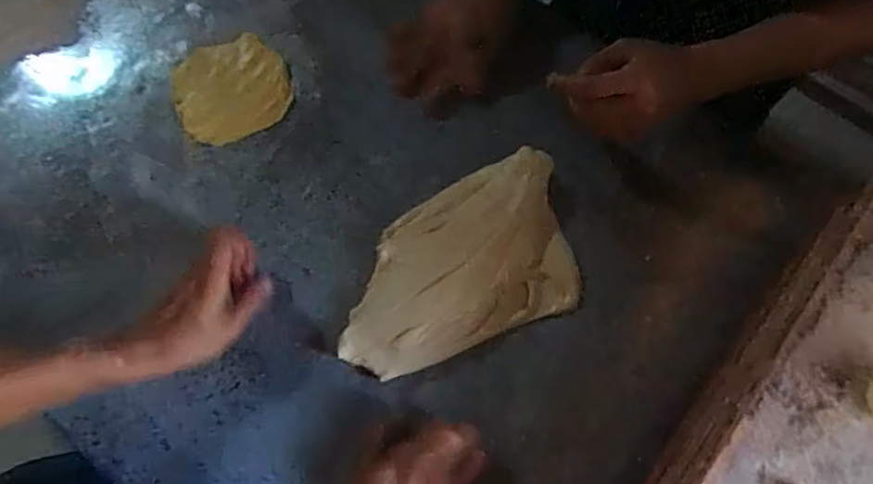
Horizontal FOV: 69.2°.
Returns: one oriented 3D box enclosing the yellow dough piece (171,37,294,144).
[{"bbox_3d":[-0.208,-0.156,0.647,0.111,0.011,0.105,-19,72,-7],"label":"yellow dough piece"}]

